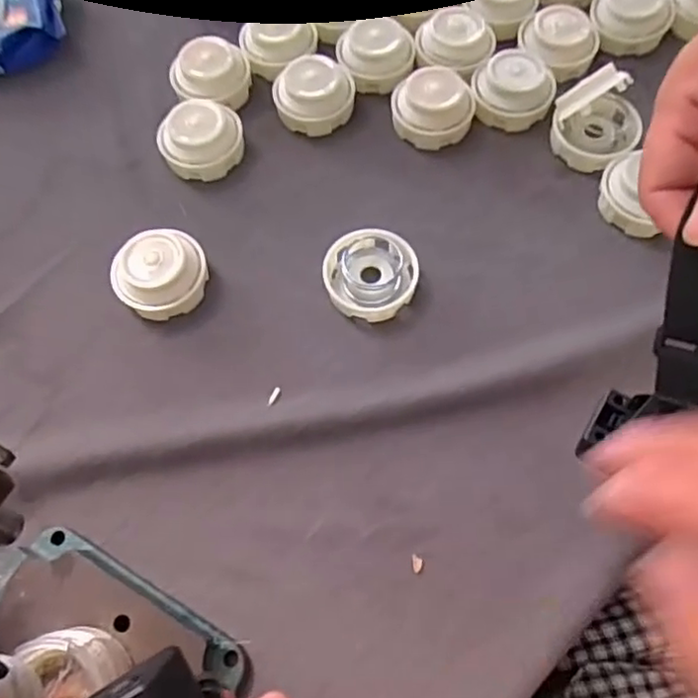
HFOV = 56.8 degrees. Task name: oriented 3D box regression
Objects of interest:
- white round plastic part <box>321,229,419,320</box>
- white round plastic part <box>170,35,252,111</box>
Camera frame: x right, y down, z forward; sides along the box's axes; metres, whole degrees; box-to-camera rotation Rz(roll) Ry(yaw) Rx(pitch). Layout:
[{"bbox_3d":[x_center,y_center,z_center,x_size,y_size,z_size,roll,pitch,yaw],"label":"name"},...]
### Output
[{"bbox_3d":[0.015,-0.051,0.441,0.063,0.028,0.058,0,66,1],"label":"white round plastic part"},{"bbox_3d":[-0.108,-0.220,0.513,0.053,0.034,0.050,0,66,1],"label":"white round plastic part"}]

